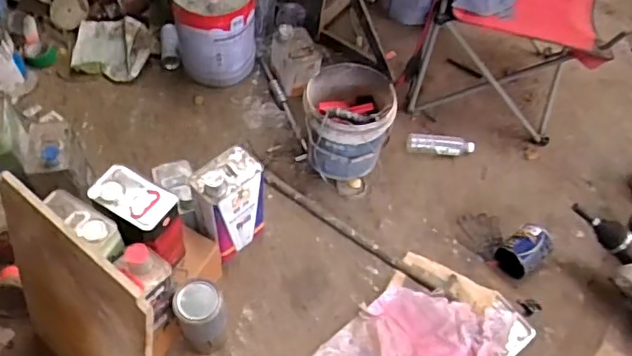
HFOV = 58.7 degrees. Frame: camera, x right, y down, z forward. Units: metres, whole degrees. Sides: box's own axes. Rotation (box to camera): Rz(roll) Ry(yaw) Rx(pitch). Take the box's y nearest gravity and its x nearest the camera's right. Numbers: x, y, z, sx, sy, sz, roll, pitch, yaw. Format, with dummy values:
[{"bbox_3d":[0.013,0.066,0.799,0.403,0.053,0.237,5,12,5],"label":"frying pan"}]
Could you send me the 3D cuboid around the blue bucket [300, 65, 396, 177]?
[{"bbox_3d":[0.089,-0.153,1.610,0.243,0.243,0.255,7,55,1],"label":"blue bucket"}]

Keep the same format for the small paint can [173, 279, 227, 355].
[{"bbox_3d":[-0.258,0.335,1.306,0.104,0.278,0.101,2,55,-3],"label":"small paint can"}]

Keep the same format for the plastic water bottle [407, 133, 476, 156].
[{"bbox_3d":[0.383,-0.106,1.714,0.203,0.053,0.062,10,56,3],"label":"plastic water bottle"}]

